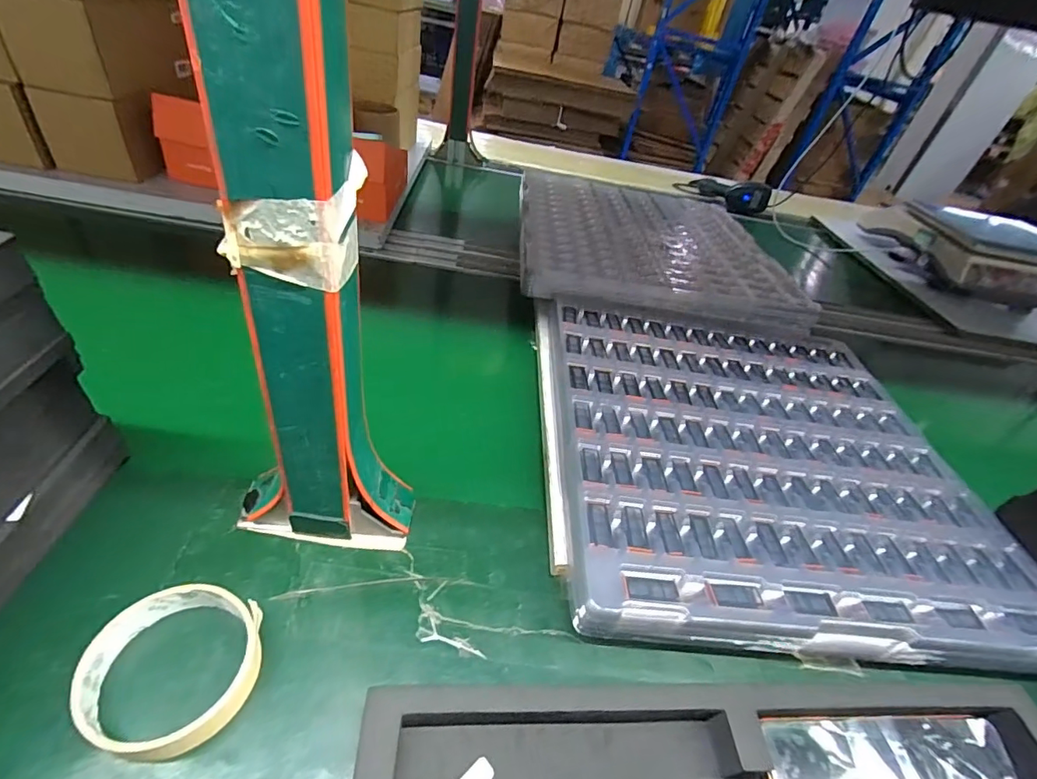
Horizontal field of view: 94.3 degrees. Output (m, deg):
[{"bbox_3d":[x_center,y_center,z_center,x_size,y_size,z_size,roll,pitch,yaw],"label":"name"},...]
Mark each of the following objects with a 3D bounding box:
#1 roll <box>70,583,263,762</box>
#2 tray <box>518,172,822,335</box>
[{"bbox_3d":[-0.192,0.154,0.269,0.082,0.030,0.078,8,40,-7],"label":"roll"},{"bbox_3d":[0.199,-0.241,0.753,0.391,0.034,0.436,8,40,-6],"label":"tray"}]

